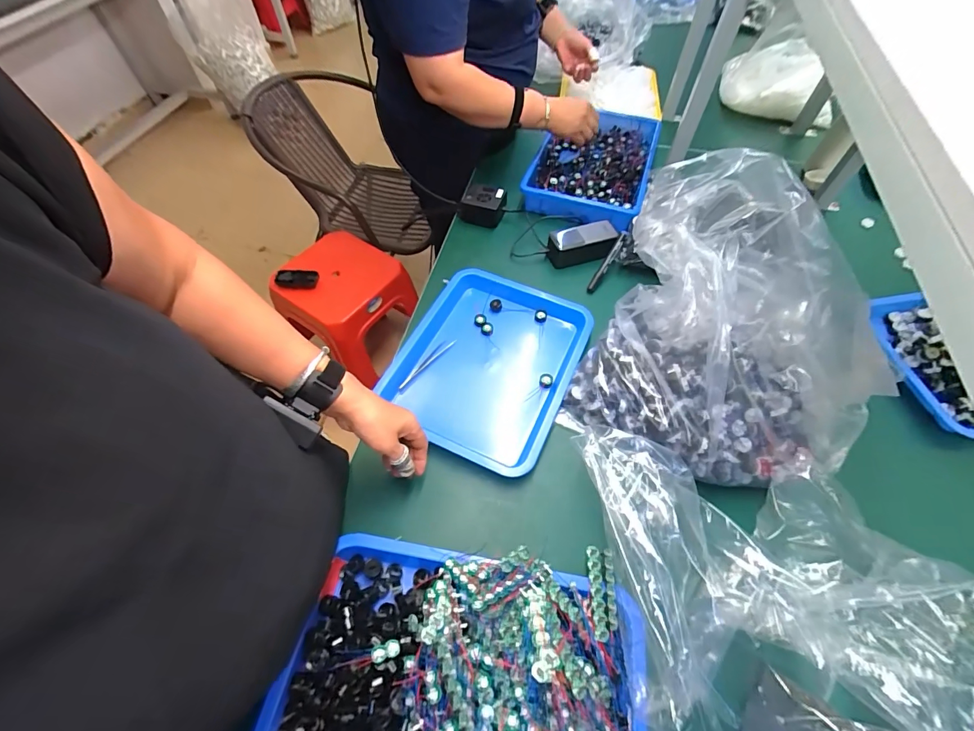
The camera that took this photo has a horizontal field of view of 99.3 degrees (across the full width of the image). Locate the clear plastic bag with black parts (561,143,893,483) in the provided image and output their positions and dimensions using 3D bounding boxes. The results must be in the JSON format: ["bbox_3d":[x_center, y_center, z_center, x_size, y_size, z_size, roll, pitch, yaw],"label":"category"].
[{"bbox_3d":[0.320,-0.039,0.531,0.339,0.289,0.289,23,60,14],"label":"clear plastic bag with black parts"}]

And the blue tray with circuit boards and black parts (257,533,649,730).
[{"bbox_3d":[-0.035,0.341,0.405,0.380,0.083,0.310,7,58,5],"label":"blue tray with circuit boards and black parts"}]

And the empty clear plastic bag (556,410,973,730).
[{"bbox_3d":[0.363,0.251,0.470,0.505,0.096,0.345,0,58,0],"label":"empty clear plastic bag"}]

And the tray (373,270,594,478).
[{"bbox_3d":[0.002,-0.009,0.673,0.267,0.034,0.334,22,60,14],"label":"tray"}]

